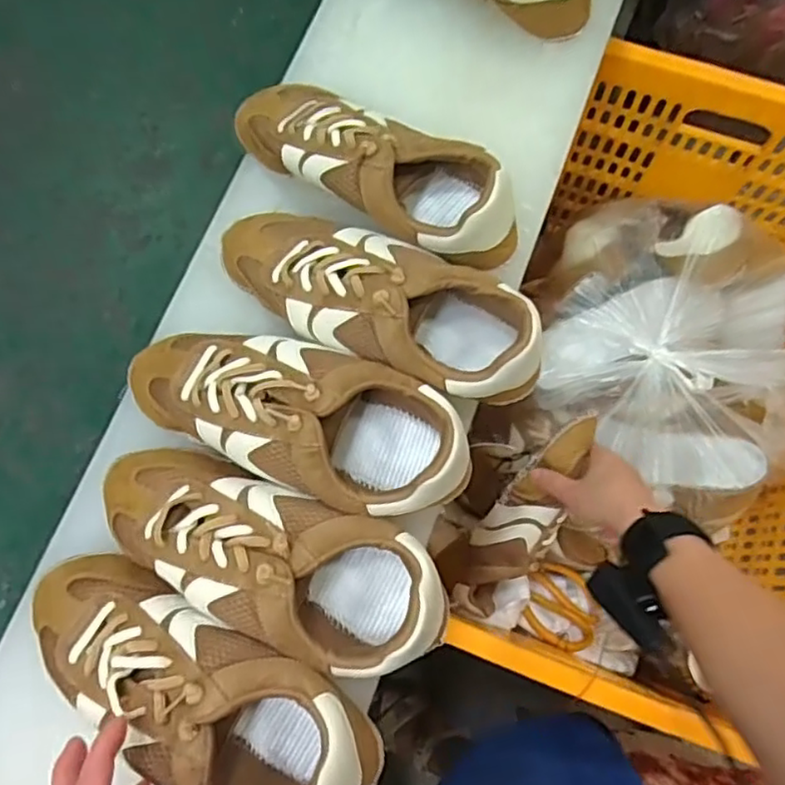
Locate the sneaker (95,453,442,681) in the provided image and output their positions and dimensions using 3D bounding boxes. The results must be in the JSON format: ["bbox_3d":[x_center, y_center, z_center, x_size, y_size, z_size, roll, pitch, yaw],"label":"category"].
[{"bbox_3d":[-0.082,0.101,0.402,0.231,0.069,0.086,20,76,6],"label":"sneaker"}]

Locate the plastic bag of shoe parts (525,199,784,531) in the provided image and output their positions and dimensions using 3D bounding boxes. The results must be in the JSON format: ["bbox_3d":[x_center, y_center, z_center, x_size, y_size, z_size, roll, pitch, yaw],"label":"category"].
[{"bbox_3d":[0.285,-0.061,0.644,0.288,0.154,0.281,37,78,10],"label":"plastic bag of shoe parts"}]

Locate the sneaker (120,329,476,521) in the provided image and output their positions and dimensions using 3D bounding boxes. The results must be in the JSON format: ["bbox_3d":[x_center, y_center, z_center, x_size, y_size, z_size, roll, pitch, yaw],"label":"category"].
[{"bbox_3d":[-0.066,0.011,0.422,0.232,0.070,0.089,23,76,7],"label":"sneaker"}]

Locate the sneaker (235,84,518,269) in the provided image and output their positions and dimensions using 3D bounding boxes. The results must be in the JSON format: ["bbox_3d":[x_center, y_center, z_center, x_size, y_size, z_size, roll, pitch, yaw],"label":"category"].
[{"bbox_3d":[-0.015,-0.169,0.476,0.230,0.067,0.086,36,78,10],"label":"sneaker"}]

